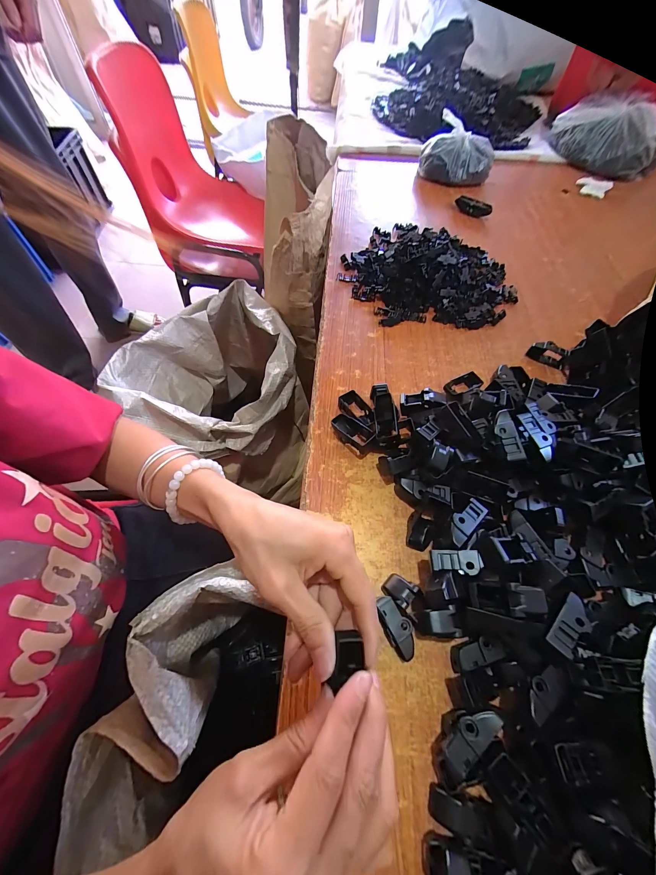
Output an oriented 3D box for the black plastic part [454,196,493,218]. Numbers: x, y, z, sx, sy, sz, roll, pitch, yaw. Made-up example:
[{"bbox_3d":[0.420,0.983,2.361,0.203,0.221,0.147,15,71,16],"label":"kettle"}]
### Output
[{"bbox_3d":[0.279,-0.444,0.587,0.071,0.028,0.020,30,63,15],"label":"black plastic part"}]

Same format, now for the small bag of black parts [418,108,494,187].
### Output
[{"bbox_3d":[0.268,-0.586,0.633,0.142,0.092,0.113,22,62,11],"label":"small bag of black parts"}]

